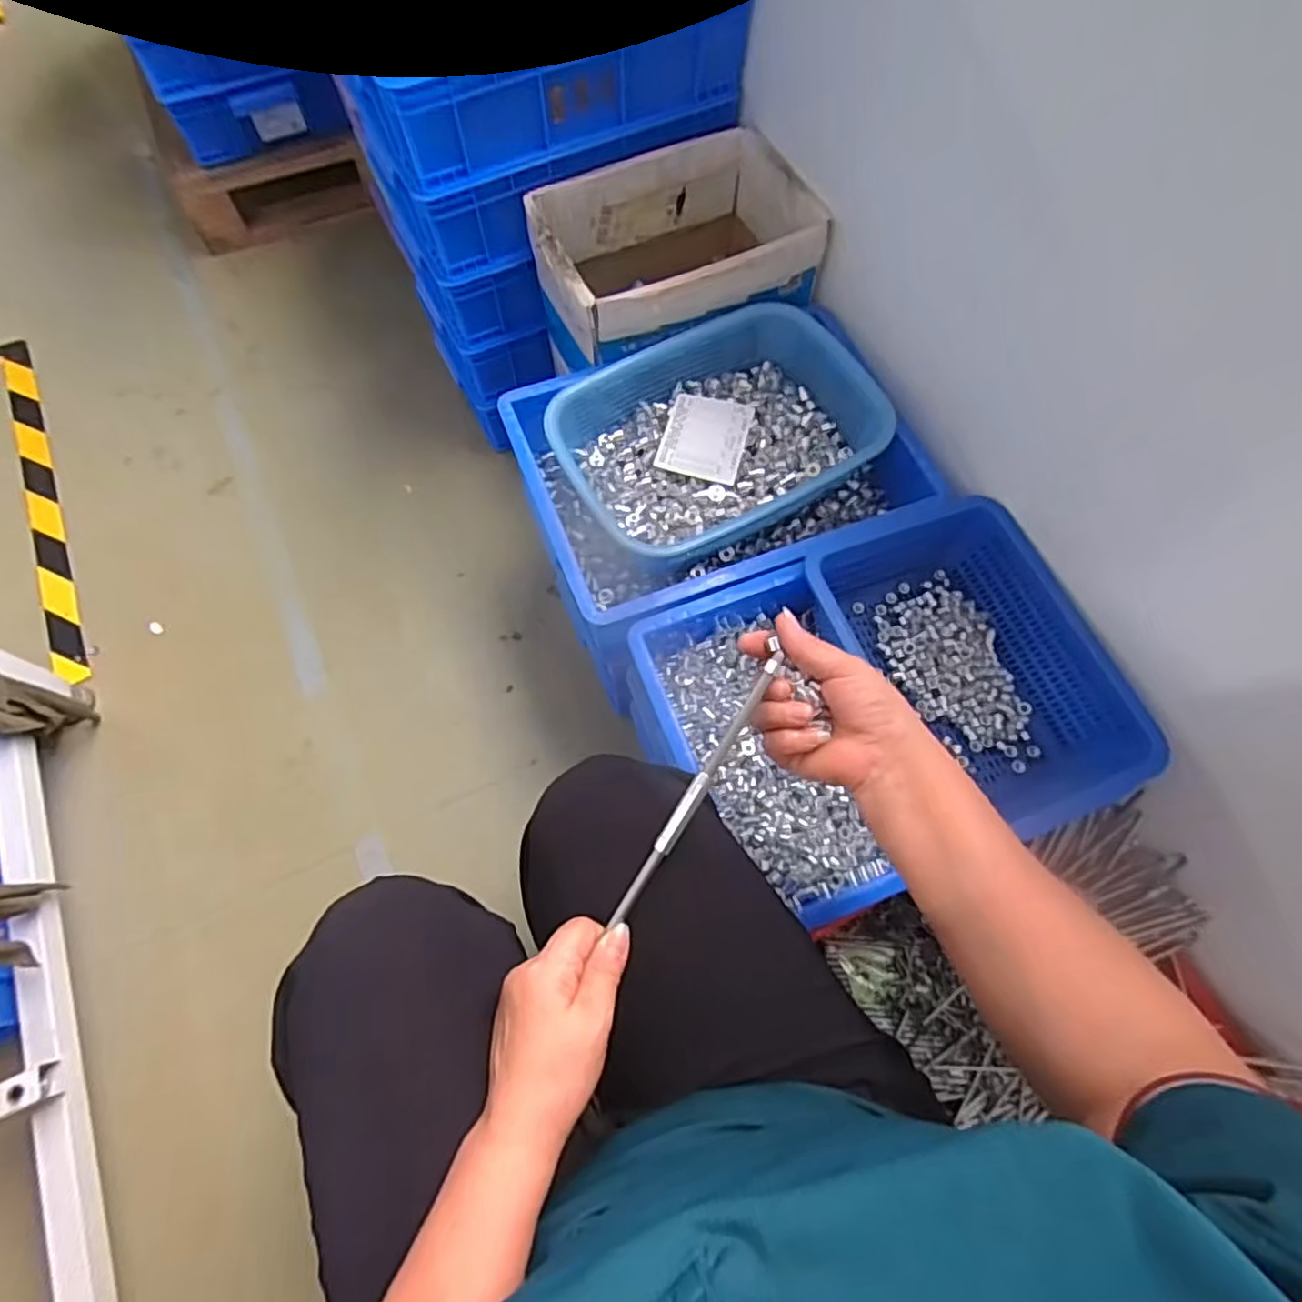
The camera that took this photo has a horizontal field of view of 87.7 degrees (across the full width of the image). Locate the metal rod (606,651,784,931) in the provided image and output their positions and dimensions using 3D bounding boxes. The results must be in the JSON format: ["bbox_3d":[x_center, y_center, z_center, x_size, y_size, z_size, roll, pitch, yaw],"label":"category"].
[{"bbox_3d":[0.030,0.090,0.439,0.011,0.010,0.196,31,84,11],"label":"metal rod"}]

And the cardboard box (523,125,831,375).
[{"bbox_3d":[0.026,-0.467,0.821,0.307,0.145,0.215,-21,69,-10],"label":"cardboard box"}]

